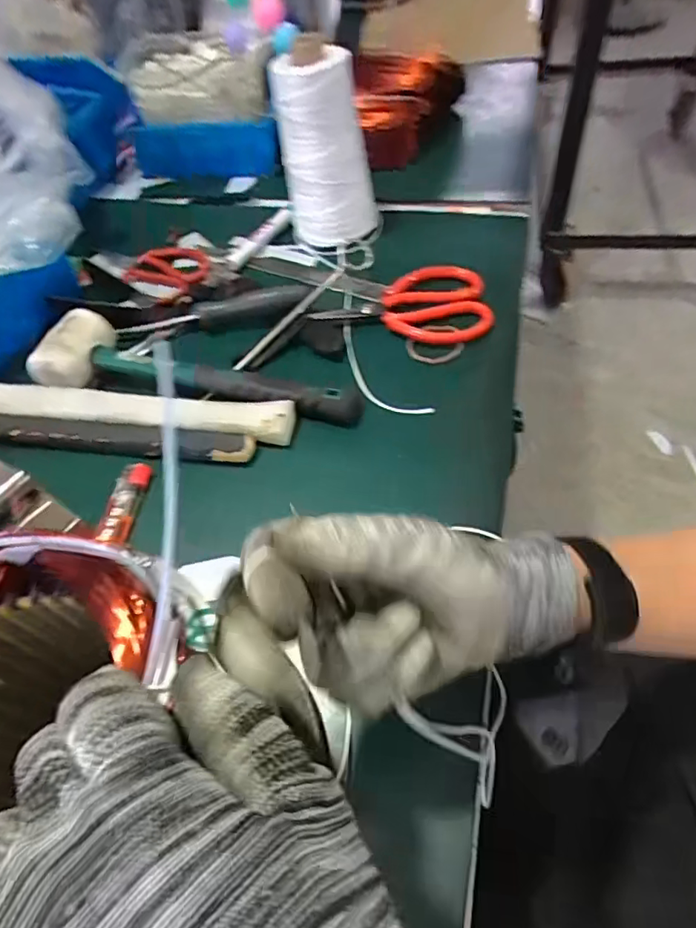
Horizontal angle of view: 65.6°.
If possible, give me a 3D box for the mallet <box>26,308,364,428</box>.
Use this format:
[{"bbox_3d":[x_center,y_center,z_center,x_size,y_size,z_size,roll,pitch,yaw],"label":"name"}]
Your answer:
[{"bbox_3d":[-0.125,-0.088,0.456,0.279,0.036,0.070,6,56,12],"label":"mallet"}]

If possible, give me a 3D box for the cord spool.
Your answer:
[{"bbox_3d":[-0.021,-0.305,0.518,0.085,0.165,0.073,-7,54,3],"label":"cord spool"}]

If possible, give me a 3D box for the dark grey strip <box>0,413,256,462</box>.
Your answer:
[{"bbox_3d":[-0.200,-0.021,0.446,0.257,0.024,0.026,4,55,11],"label":"dark grey strip"}]

